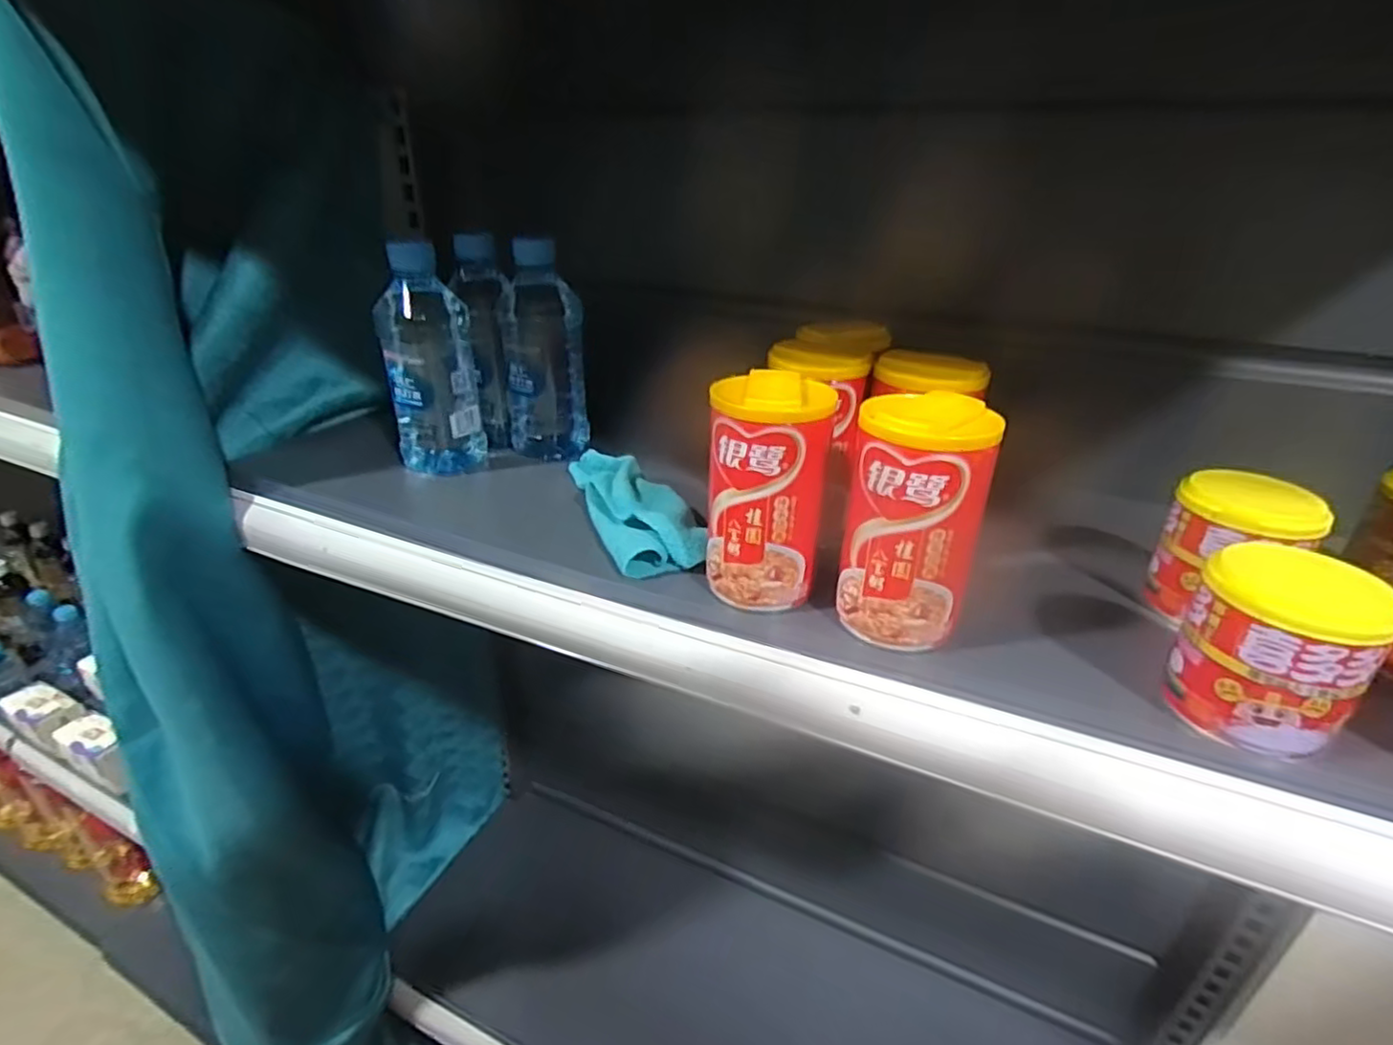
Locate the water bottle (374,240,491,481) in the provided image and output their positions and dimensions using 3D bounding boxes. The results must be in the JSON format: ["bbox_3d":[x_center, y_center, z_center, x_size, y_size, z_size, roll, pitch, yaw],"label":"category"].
[{"bbox_3d":[-0.207,-0.122,0.523,0.066,0.169,0.055,-9,30,-17],"label":"water bottle"}]

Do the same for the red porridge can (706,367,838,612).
[{"bbox_3d":[0.039,-0.018,0.372,0.062,0.117,0.061,3,28,5],"label":"red porridge can"}]

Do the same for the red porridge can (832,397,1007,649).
[{"bbox_3d":[0.109,-0.001,0.342,0.065,0.117,0.060,14,31,22],"label":"red porridge can"}]

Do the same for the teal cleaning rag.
[{"bbox_3d":[-0.045,-0.014,0.468,0.060,0.028,0.153,-10,30,-20],"label":"teal cleaning rag"}]

